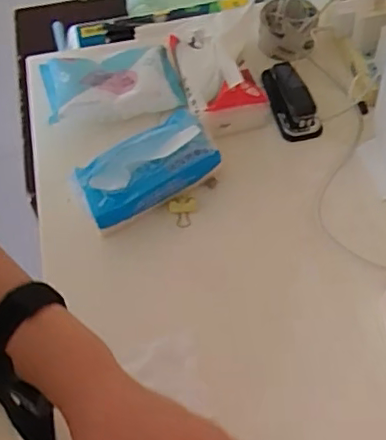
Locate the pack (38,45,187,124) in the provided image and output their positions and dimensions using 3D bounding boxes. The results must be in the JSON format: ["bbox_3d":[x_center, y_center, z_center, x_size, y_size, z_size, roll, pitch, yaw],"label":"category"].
[{"bbox_3d":[-0.107,-0.182,0.795,0.175,0.039,0.109,-13,58,-6],"label":"pack"}]

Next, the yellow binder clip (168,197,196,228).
[{"bbox_3d":[-0.012,-0.010,0.708,0.033,0.016,0.030,-6,58,-2],"label":"yellow binder clip"}]

